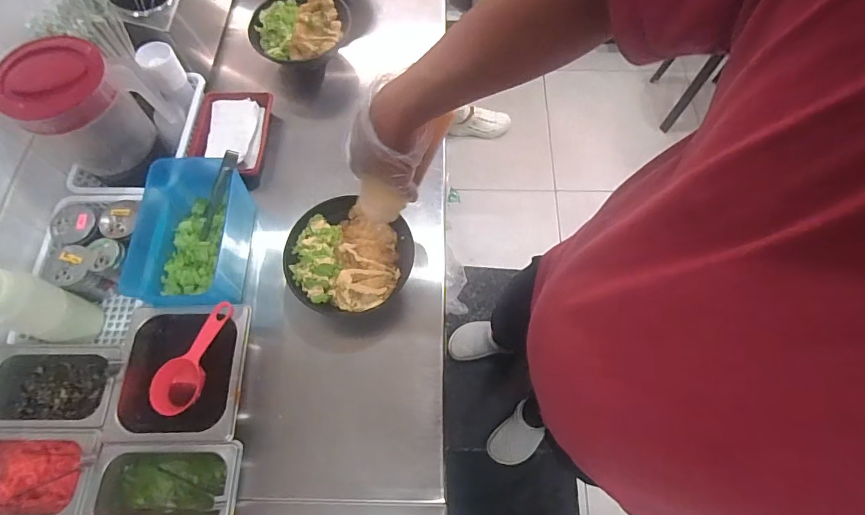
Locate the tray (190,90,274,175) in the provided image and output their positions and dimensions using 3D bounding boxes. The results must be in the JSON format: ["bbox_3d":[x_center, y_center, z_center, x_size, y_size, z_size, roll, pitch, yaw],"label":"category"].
[{"bbox_3d":[-0.355,-0.216,0.774,0.122,0.050,0.160,4,67,2],"label":"tray"}]

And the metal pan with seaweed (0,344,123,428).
[{"bbox_3d":[-0.491,0.171,0.585,0.188,0.076,0.104,0,67,0],"label":"metal pan with seaweed"}]

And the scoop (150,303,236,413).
[{"bbox_3d":[-0.317,0.133,0.595,0.062,0.045,0.155,25,83,11],"label":"scoop"}]

